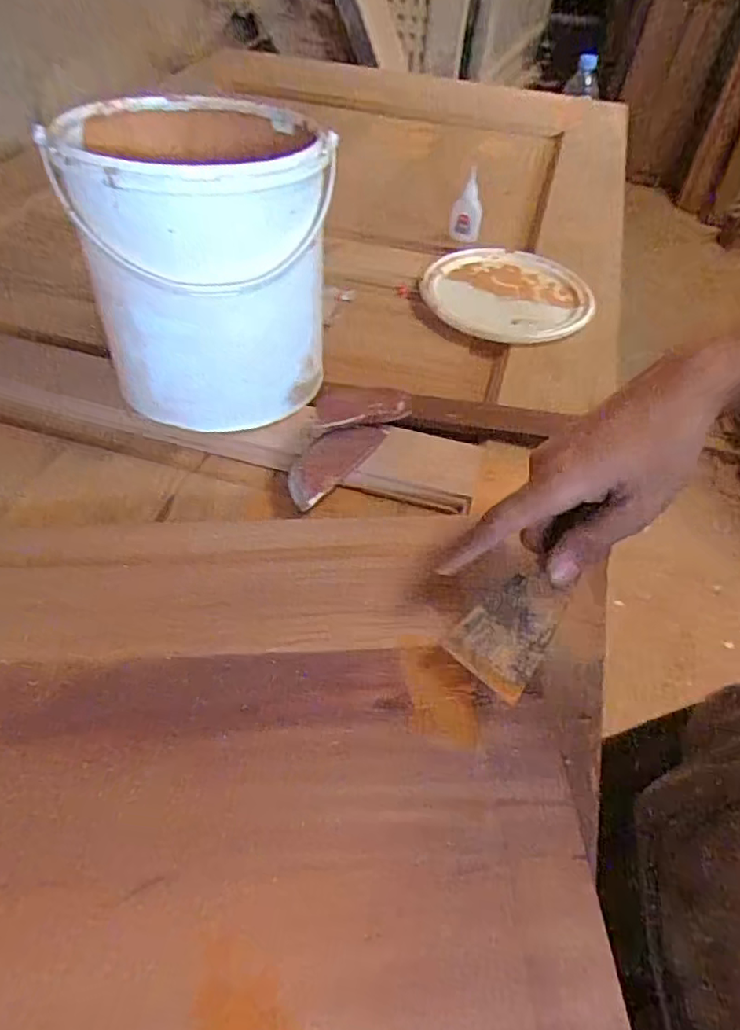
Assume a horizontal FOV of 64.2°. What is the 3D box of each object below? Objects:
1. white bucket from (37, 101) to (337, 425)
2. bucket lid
[{"bbox_3d":[-0.124,-0.196,0.463,0.168,0.193,0.180,3,49,-3],"label":"white bucket"},{"bbox_3d":[0.145,-0.235,0.631,0.173,0.023,0.170,0,48,-1],"label":"bucket lid"}]

